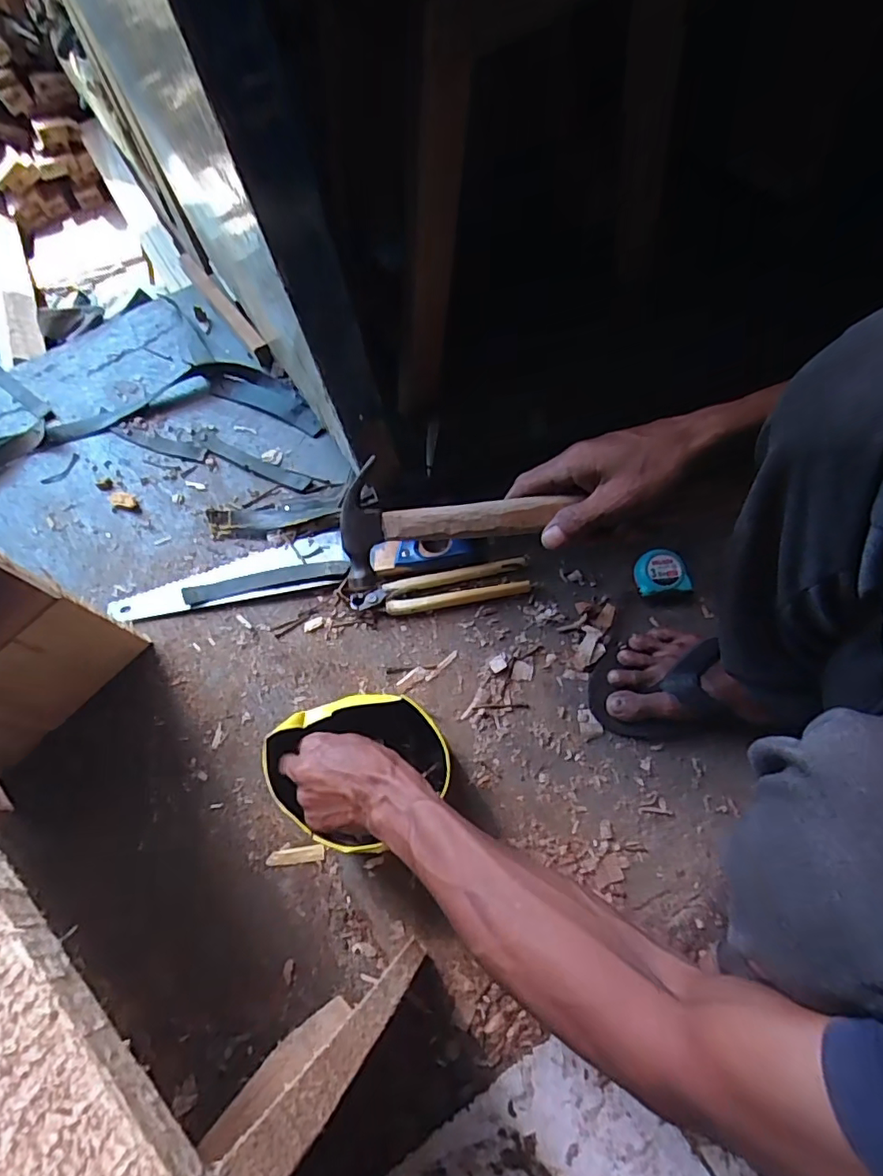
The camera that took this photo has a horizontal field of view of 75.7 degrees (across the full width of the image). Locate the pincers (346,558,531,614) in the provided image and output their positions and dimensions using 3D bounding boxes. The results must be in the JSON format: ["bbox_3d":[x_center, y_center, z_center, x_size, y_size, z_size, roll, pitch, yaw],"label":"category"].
[{"bbox_3d":[-0.001,0.003,0.717,0.220,0.027,0.046,-11,65,-1],"label":"pincers"}]

